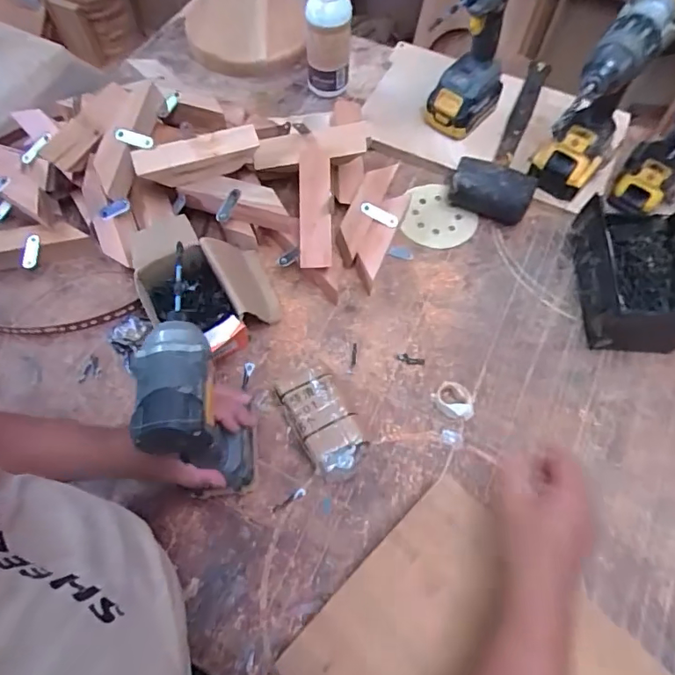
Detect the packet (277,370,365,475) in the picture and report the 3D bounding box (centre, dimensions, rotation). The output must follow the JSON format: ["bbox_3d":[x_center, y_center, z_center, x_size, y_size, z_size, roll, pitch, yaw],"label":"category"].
[{"bbox_3d":[-0.016,0.101,0.594,0.075,0.048,0.127,-26,67,-12],"label":"packet"}]

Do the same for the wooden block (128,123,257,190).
[{"bbox_3d":[-0.185,-0.240,0.668,0.159,0.041,0.041,-17,65,-8],"label":"wooden block"}]

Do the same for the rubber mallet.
[{"bbox_3d":[0.265,-0.330,0.797,0.113,0.070,0.326,16,65,8],"label":"rubber mallet"}]

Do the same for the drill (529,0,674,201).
[{"bbox_3d":[0.332,-0.291,0.645,0.085,0.247,0.188,29,67,13],"label":"drill"}]

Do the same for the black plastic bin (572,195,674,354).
[{"bbox_3d":[0.396,-0.085,0.660,0.135,0.104,0.191,4,64,2],"label":"black plastic bin"}]

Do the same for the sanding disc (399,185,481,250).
[{"bbox_3d":[0.156,-0.185,0.758,0.106,0.009,0.115,0,64,0],"label":"sanding disc"}]

